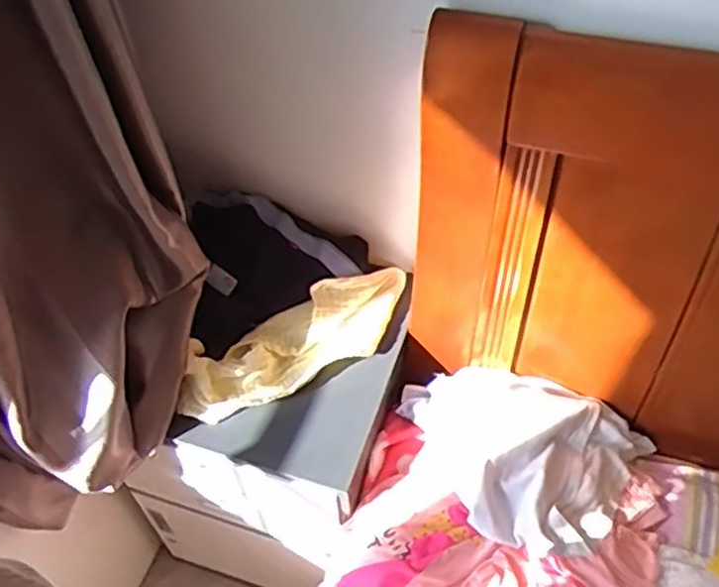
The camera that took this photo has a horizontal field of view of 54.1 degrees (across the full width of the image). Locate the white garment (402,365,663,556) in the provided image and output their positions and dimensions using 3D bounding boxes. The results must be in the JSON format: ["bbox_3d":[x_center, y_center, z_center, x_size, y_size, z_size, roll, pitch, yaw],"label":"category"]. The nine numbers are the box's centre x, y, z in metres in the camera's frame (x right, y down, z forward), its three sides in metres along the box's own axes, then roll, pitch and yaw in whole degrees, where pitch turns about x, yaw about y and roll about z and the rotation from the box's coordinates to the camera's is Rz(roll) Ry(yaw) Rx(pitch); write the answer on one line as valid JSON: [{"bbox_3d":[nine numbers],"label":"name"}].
[{"bbox_3d":[0.220,0.227,0.960,0.348,0.075,0.224,10,52,12],"label":"white garment"}]

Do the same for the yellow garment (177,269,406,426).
[{"bbox_3d":[-0.085,0.071,1.028,0.374,0.067,0.110,-25,53,-16],"label":"yellow garment"}]

